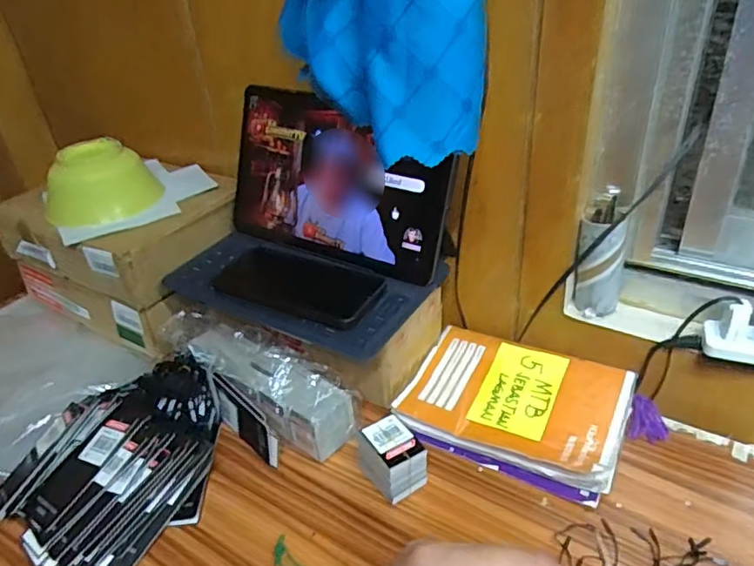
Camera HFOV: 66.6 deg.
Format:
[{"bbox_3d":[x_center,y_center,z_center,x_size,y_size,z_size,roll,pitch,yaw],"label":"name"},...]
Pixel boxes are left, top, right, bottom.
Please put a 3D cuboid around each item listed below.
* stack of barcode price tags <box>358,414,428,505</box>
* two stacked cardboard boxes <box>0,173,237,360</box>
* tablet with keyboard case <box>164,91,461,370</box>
[{"bbox_3d":[0.013,0.156,0.508,0.043,0.049,0.053,-24,38,-29],"label":"stack of barcode price tags"},{"bbox_3d":[-0.314,-0.039,0.738,0.278,0.150,0.192,15,37,26],"label":"two stacked cardboard boxes"},{"bbox_3d":[-0.076,-0.065,0.587,0.270,0.168,0.176,19,39,30],"label":"tablet with keyboard case"}]

